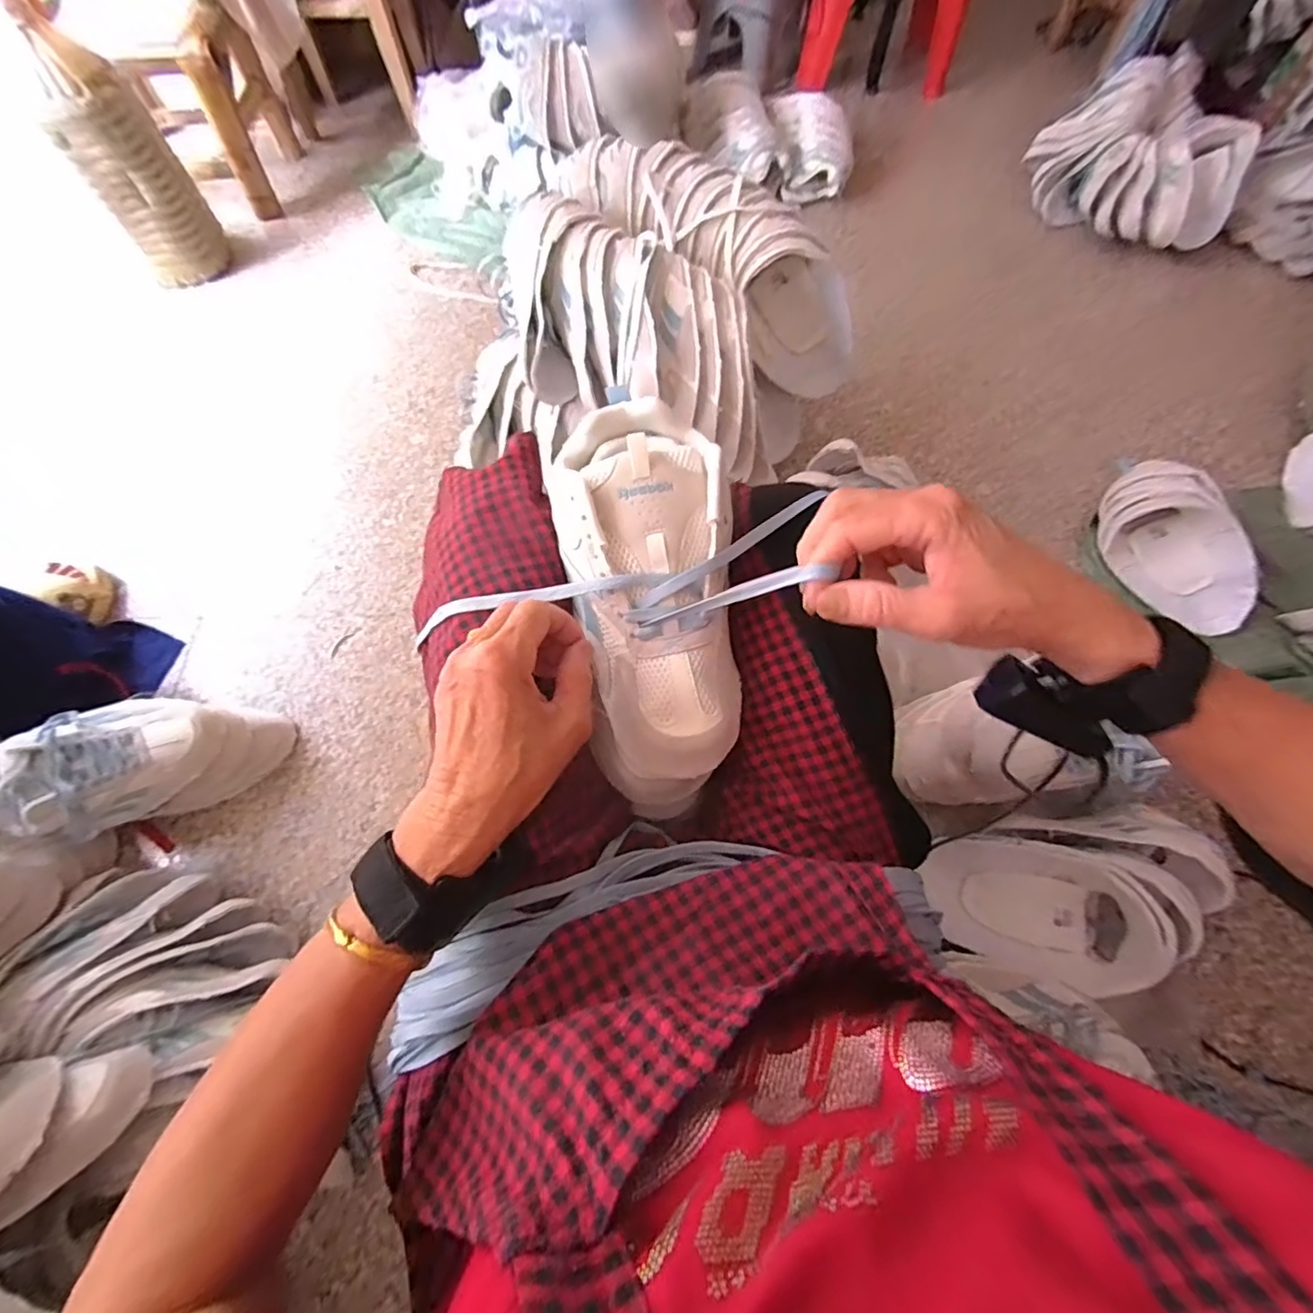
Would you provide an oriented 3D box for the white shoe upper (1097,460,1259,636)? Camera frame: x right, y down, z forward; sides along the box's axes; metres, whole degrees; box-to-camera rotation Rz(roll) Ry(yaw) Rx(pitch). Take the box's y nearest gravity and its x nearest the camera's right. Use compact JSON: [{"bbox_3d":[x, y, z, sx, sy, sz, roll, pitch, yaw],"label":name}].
[{"bbox_3d":[0.786,-0.165,0.842,0.113,0.121,0.274,-23,68,-10],"label":"white shoe upper"}]

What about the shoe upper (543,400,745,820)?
[{"bbox_3d":[0.001,-0.025,0.372,0.110,0.069,0.276,-7,95,-2],"label":"shoe upper"}]

